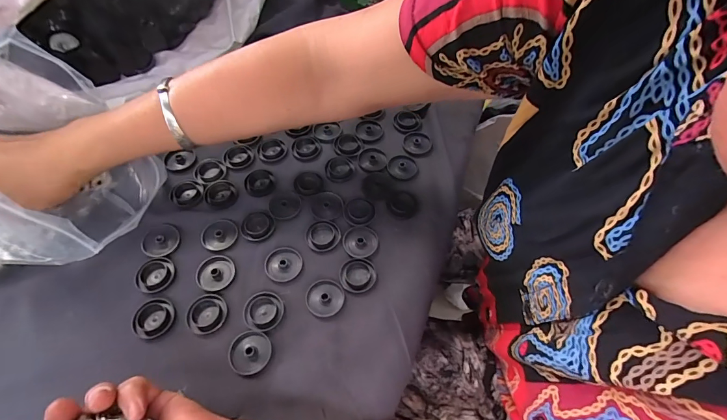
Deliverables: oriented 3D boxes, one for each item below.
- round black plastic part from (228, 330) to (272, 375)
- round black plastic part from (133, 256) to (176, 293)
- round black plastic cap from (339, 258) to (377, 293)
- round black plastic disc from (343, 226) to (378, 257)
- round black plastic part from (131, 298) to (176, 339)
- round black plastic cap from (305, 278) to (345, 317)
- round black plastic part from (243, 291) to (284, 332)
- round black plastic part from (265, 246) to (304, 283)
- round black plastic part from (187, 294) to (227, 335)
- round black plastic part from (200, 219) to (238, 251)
[{"bbox_3d":[-0.092,0.114,0.294,0.032,0.005,0.032,-10,58,-8],"label":"round black plastic part"},{"bbox_3d":[-0.188,0.056,0.326,0.032,0.007,0.033,1,57,-1],"label":"round black plastic part"},{"bbox_3d":[-0.005,0.060,0.334,0.032,0.007,0.032,1,57,-1],"label":"round black plastic cap"},{"bbox_3d":[-0.003,0.030,0.351,0.033,0.004,0.032,1,57,-1],"label":"round black plastic disc"},{"bbox_3d":[-0.176,0.090,0.305,0.031,0.007,0.032,25,60,14],"label":"round black plastic part"},{"bbox_3d":[-0.034,0.077,0.321,0.033,0.004,0.033,1,57,-1],"label":"round black plastic cap"},{"bbox_3d":[-0.086,0.086,0.312,0.032,0.007,0.033,1,57,-1],"label":"round black plastic part"},{"bbox_3d":[-0.074,0.049,0.337,0.033,0.004,0.033,1,57,-1],"label":"round black plastic part"},{"bbox_3d":[-0.133,0.087,0.309,0.031,0.006,0.033,1,57,-1],"label":"round black plastic part"},{"bbox_3d":[-0.138,0.023,0.351,0.029,0.005,0.034,33,62,19],"label":"round black plastic part"}]

